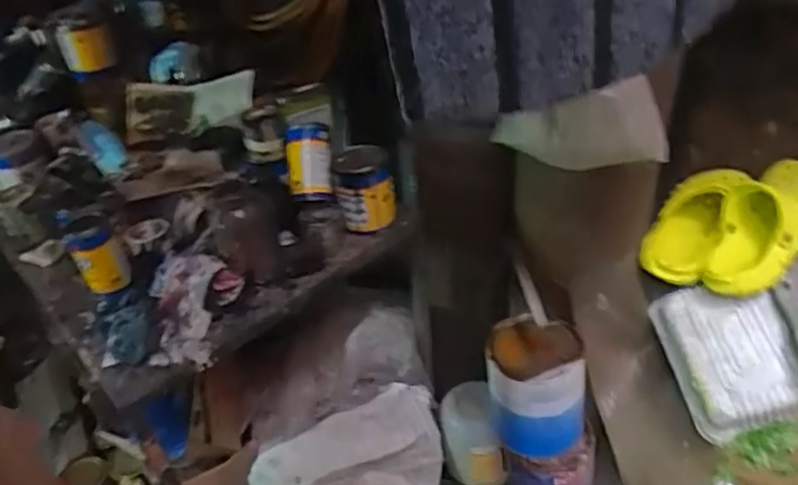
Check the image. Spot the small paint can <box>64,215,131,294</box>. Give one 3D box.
[{"bbox_3d":[-0.502,0.017,1.096,0.070,0.109,0.075,-22,40,-19],"label":"small paint can"}]

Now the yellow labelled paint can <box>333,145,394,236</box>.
[{"bbox_3d":[-0.061,-0.092,1.181,0.099,0.137,0.096,-4,37,3],"label":"yellow labelled paint can"}]

